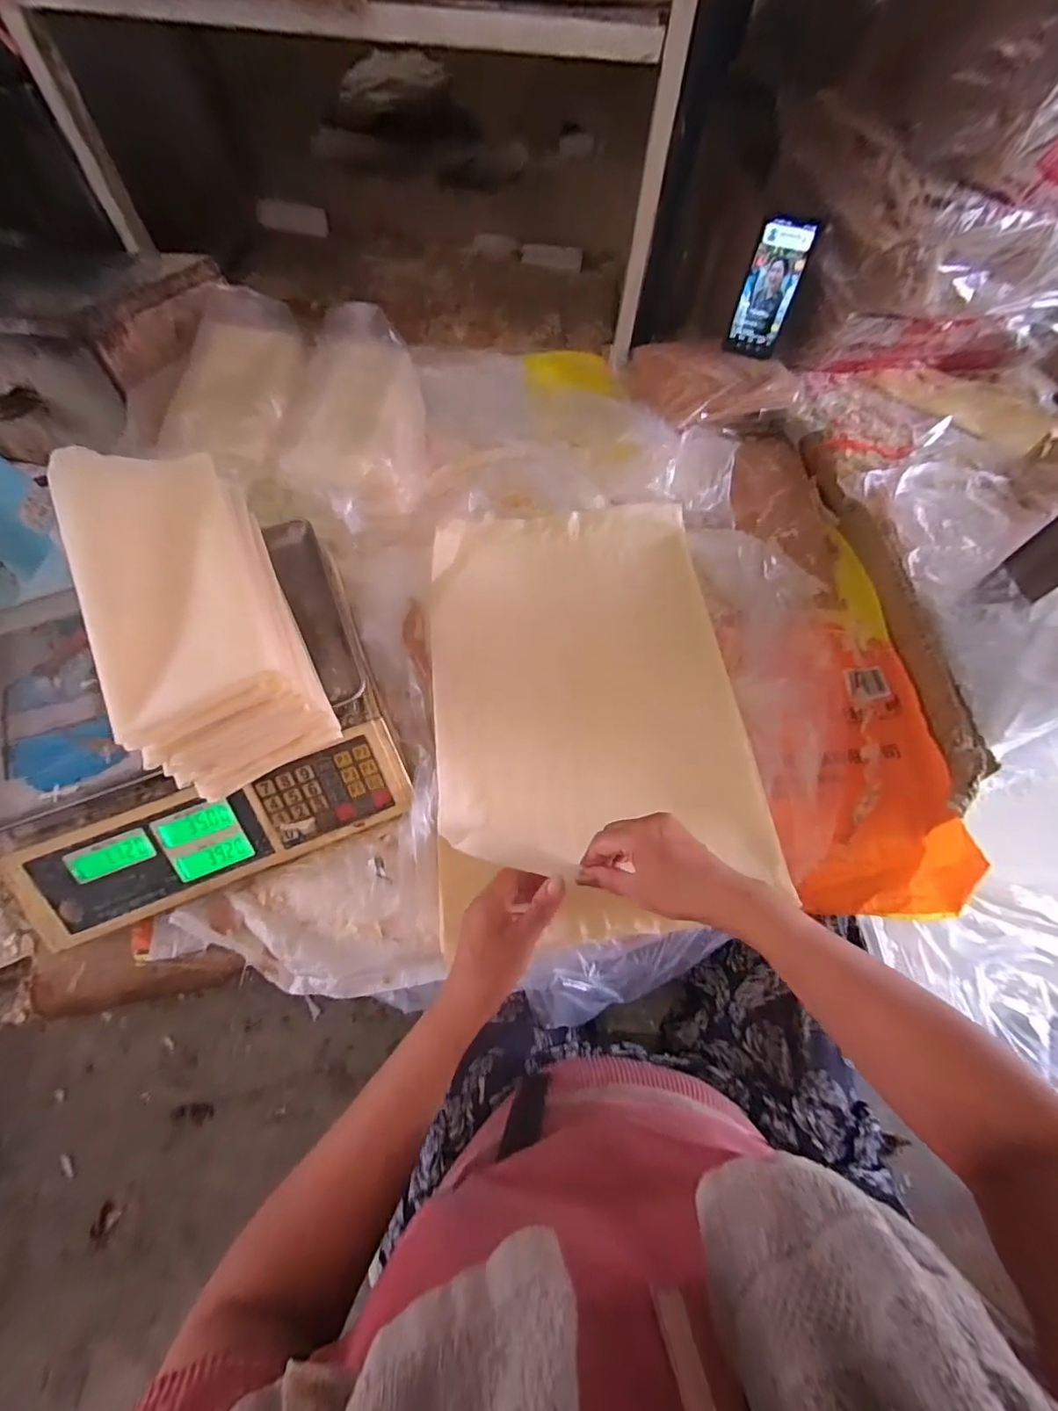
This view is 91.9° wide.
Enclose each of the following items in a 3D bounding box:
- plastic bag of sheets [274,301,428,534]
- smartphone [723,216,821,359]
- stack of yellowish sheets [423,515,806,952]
[{"bbox_3d":[-0.209,-0.364,0.638,0.152,0.082,0.316,0,64,-2],"label":"plastic bag of sheets"},{"bbox_3d":[0.342,-0.593,0.732,0.078,0.151,0.016,17,44,9],"label":"smartphone"},{"bbox_3d":[0.062,-0.017,0.569,0.325,0.032,0.486,-3,68,-7],"label":"stack of yellowish sheets"}]

